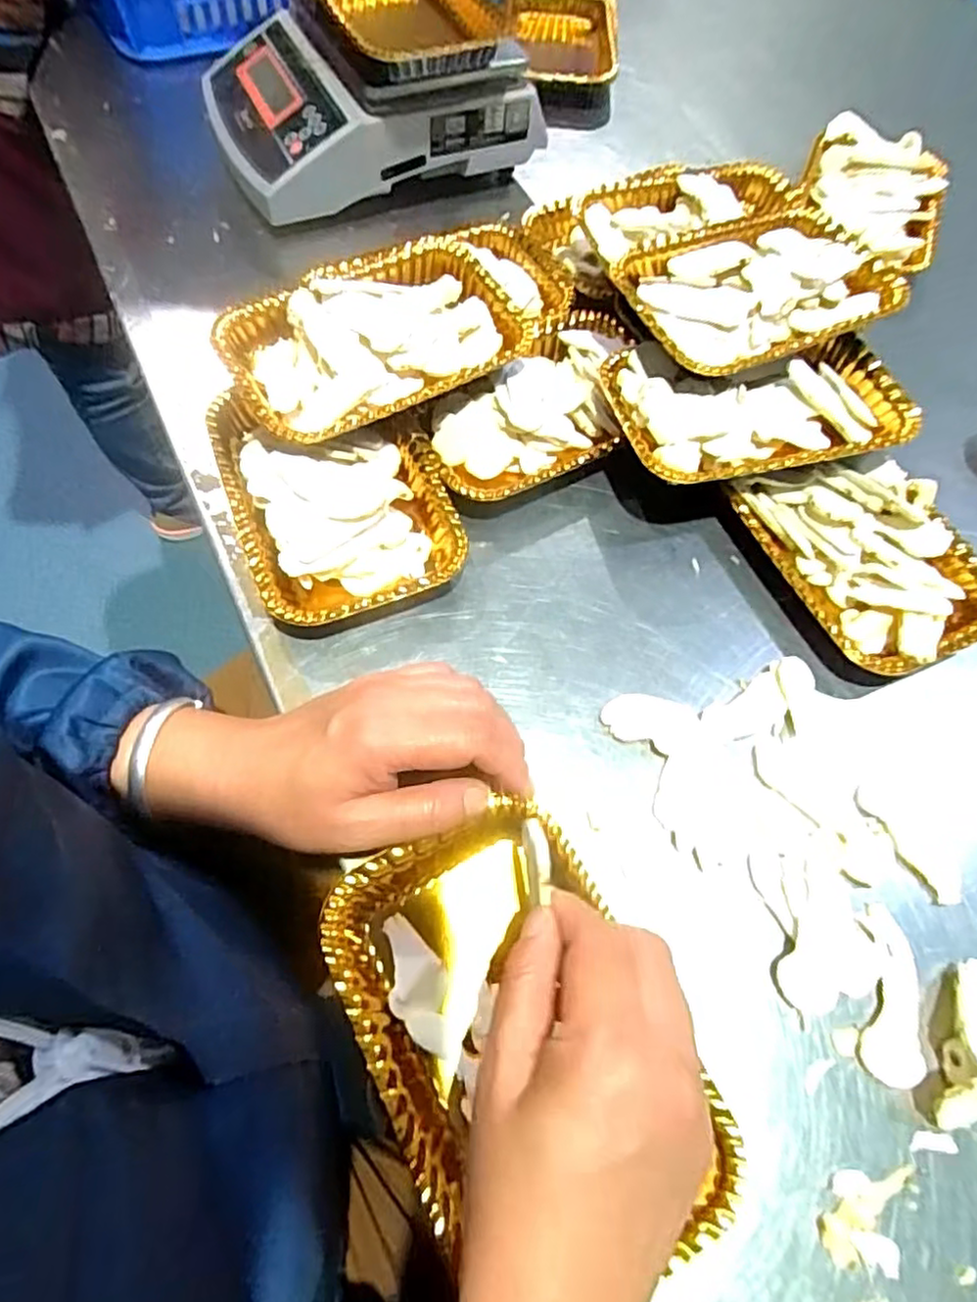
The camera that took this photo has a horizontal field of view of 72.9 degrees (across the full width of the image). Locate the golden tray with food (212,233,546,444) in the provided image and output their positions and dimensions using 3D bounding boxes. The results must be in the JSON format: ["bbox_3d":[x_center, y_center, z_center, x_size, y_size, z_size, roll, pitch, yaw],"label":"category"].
[{"bbox_3d":[-0.071,-0.199,0.431,0.190,0.045,0.121,-32,68,-16],"label":"golden tray with food"}]

